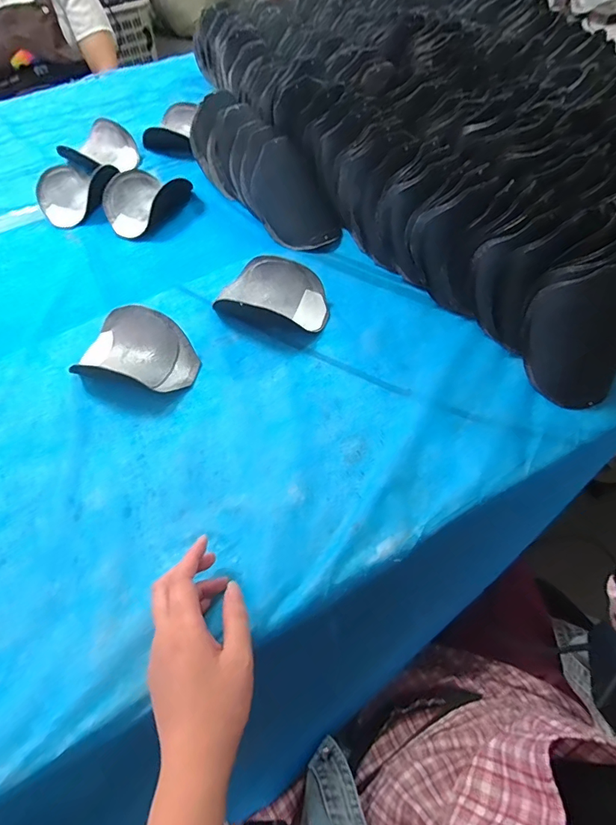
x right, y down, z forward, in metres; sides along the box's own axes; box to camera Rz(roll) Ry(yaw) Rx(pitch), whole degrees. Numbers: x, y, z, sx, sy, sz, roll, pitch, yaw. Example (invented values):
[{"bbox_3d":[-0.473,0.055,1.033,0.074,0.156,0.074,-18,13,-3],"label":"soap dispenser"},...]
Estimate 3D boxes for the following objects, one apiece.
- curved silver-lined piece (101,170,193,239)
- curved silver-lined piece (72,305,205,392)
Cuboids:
[{"bbox_3d":[-0.252,-0.325,0.662,0.108,0.037,0.127,37,65,24],"label":"curved silver-lined piece"},{"bbox_3d":[-0.192,-0.070,0.494,0.134,0.043,0.086,15,59,12],"label":"curved silver-lined piece"}]

